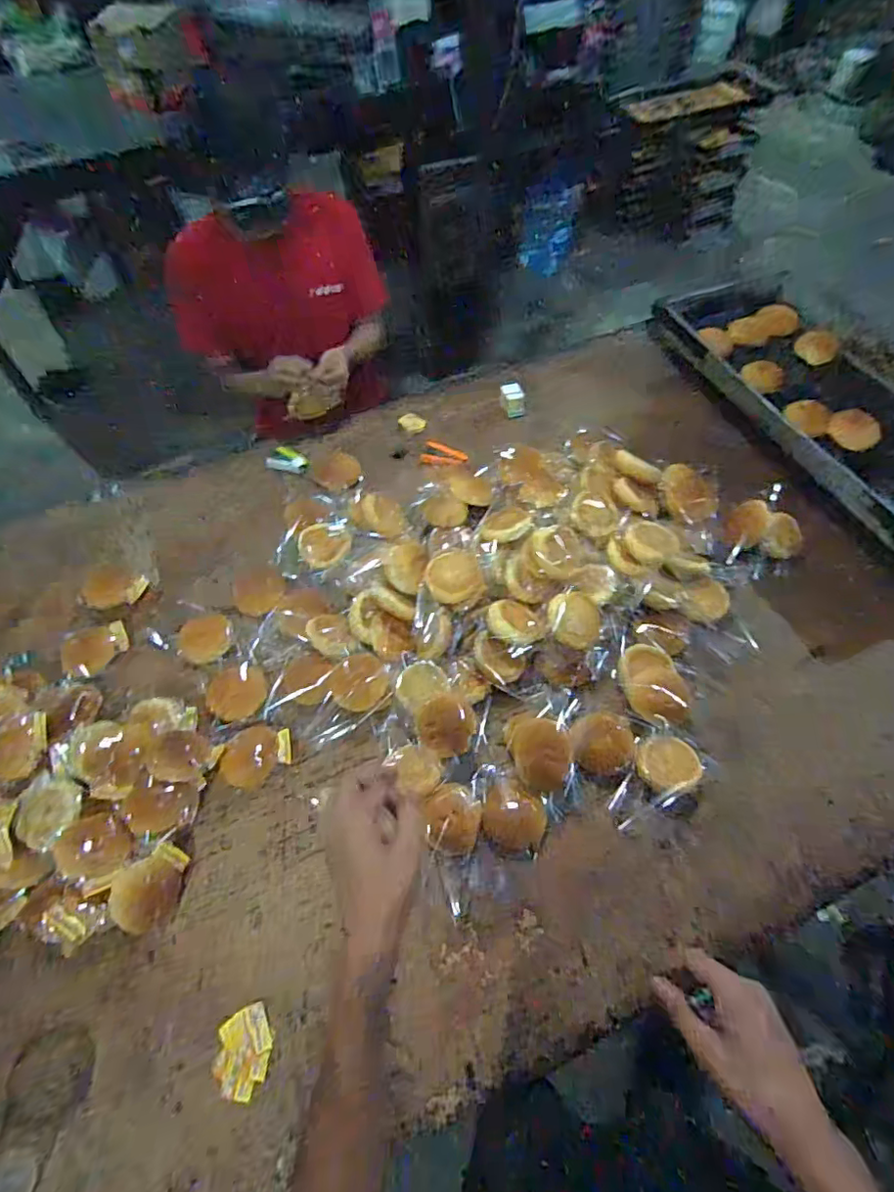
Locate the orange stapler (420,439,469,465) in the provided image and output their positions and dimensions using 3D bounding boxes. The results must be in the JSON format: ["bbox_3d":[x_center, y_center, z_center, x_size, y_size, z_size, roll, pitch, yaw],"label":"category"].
[{"bbox_3d":[-0.004,-0.313,1.235,0.099,0.019,0.079,11,60,7],"label":"orange stapler"}]

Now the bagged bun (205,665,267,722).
[{"bbox_3d":[-0.348,0.158,0.934,0.085,0.034,0.089,3,59,3],"label":"bagged bun"}]

